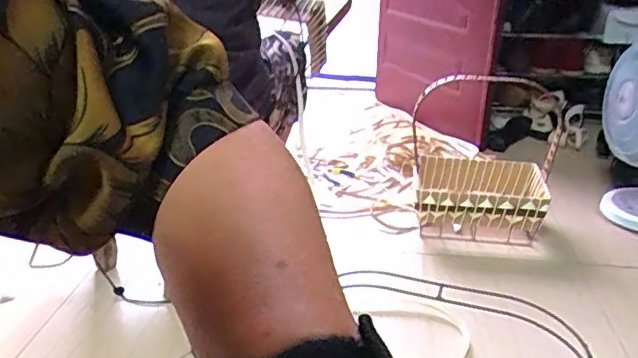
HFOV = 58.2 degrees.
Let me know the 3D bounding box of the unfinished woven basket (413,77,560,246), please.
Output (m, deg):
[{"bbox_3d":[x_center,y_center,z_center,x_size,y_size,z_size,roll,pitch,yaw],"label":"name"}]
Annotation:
[{"bbox_3d":[0.437,0.050,1.565,0.328,0.187,0.252,3,24,10],"label":"unfinished woven basket"}]

